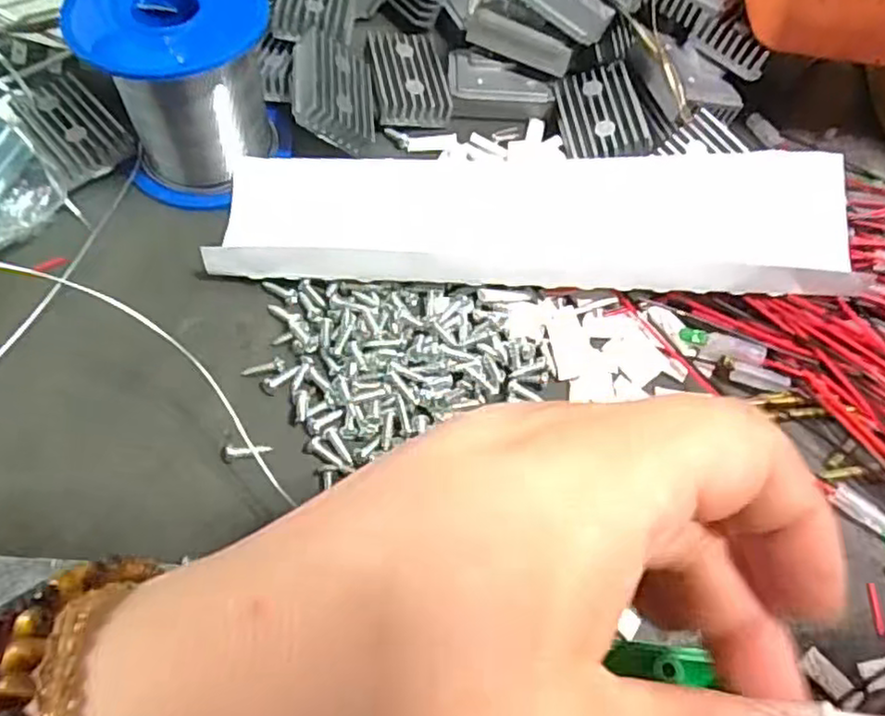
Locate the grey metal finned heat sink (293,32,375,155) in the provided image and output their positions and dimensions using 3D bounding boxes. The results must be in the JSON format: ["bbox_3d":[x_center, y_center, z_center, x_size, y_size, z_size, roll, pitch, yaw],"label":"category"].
[{"bbox_3d":[-0.044,-0.109,0.274,0.034,0.010,0.046,15,62,-35],"label":"grey metal finned heat sink"}]

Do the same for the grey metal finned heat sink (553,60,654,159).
[{"bbox_3d":[0.065,-0.102,0.279,0.032,0.008,0.049,-3,63,-3],"label":"grey metal finned heat sink"}]

